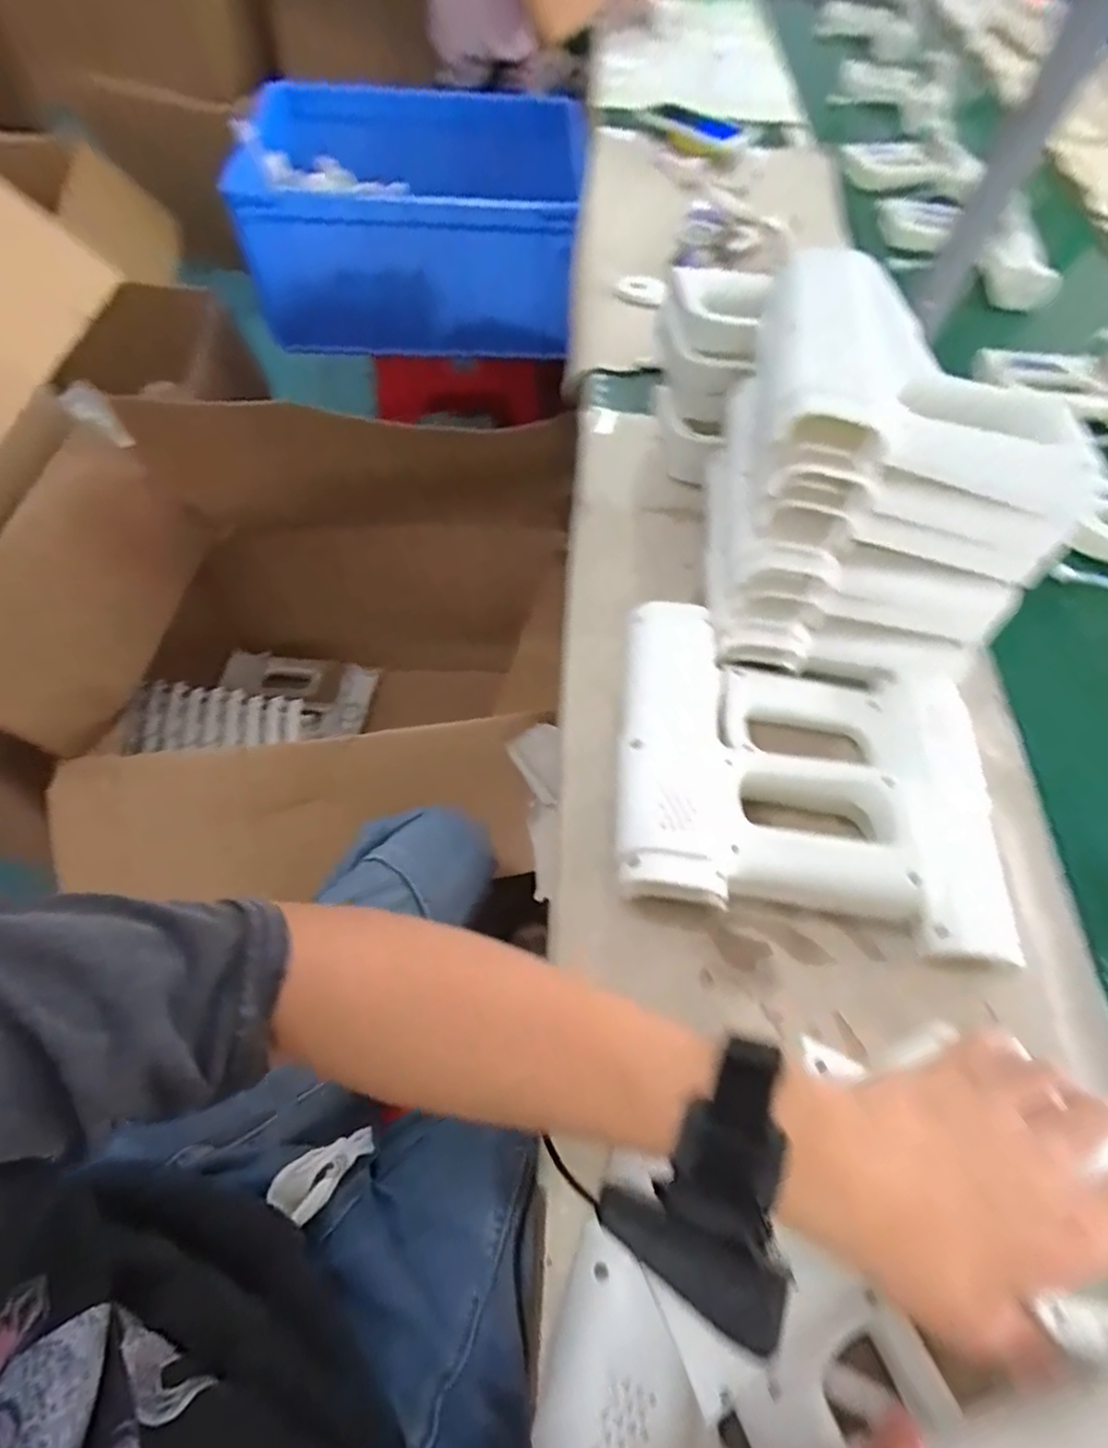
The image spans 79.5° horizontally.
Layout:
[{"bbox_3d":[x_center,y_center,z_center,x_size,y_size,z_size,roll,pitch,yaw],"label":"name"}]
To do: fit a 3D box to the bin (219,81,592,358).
[{"bbox_3d":[-0.228,-0.850,1.138,0.563,0.274,0.383,-12,62,-11],"label":"bin"}]

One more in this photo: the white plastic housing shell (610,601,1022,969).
[{"bbox_3d":[0.165,0.031,0.441,0.253,0.074,0.201,11,60,2],"label":"white plastic housing shell"}]

